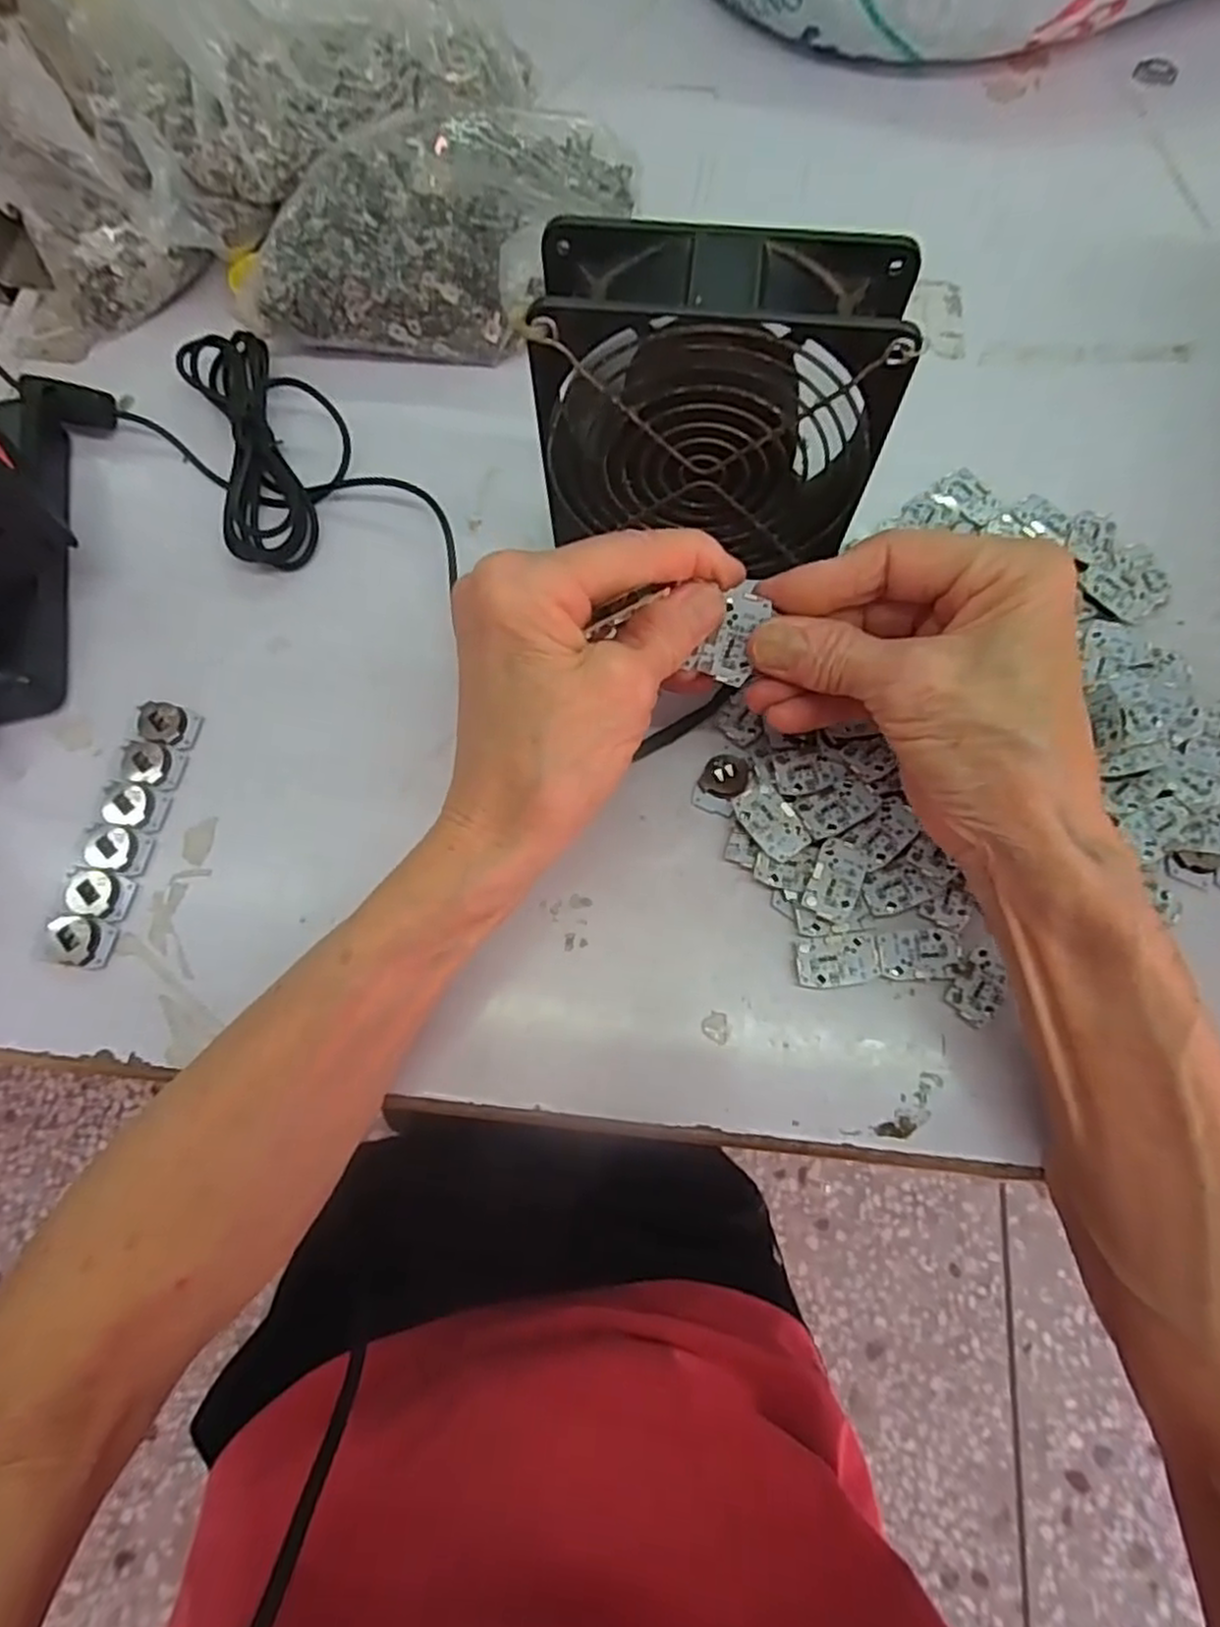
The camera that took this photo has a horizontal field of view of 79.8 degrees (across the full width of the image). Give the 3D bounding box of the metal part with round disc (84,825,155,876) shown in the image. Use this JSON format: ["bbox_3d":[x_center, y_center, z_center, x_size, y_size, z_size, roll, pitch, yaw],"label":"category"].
[{"bbox_3d":[-0.191,0.014,0.283,0.023,0.005,0.017,8,72,4],"label":"metal part with round disc"}]

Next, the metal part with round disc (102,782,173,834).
[{"bbox_3d":[-0.189,-0.002,0.288,0.025,0.006,0.018,7,72,4],"label":"metal part with round disc"}]

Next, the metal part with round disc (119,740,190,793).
[{"bbox_3d":[-0.186,-0.020,0.293,0.026,0.007,0.018,10,72,5],"label":"metal part with round disc"}]

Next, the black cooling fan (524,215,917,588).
[{"bbox_3d":[0.037,-0.139,0.271,0.119,0.118,0.048,6,72,3],"label":"black cooling fan"}]

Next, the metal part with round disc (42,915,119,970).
[{"bbox_3d":[-0.199,0.048,0.272,0.024,0.008,0.017,11,72,5],"label":"metal part with round disc"}]

